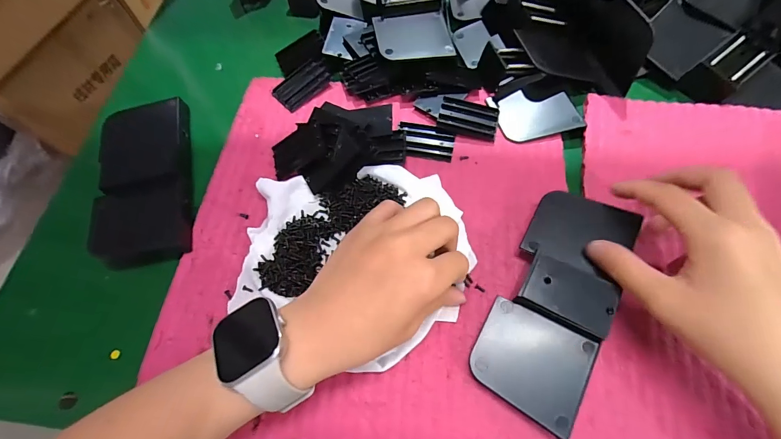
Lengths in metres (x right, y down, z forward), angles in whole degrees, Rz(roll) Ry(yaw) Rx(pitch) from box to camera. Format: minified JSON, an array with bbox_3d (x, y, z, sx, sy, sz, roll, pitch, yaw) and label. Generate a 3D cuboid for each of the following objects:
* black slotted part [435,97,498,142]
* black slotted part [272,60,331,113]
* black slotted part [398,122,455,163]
[{"bbox_3d":[0.072,-0.093,0.339,0.053,0.008,0.035,13,67,8],"label":"black slotted part"},{"bbox_3d":[-0.090,-0.138,0.372,0.032,0.009,0.058,40,74,18],"label":"black slotted part"},{"bbox_3d":[0.032,-0.071,0.332,0.051,0.006,0.035,10,67,7],"label":"black slotted part"}]

